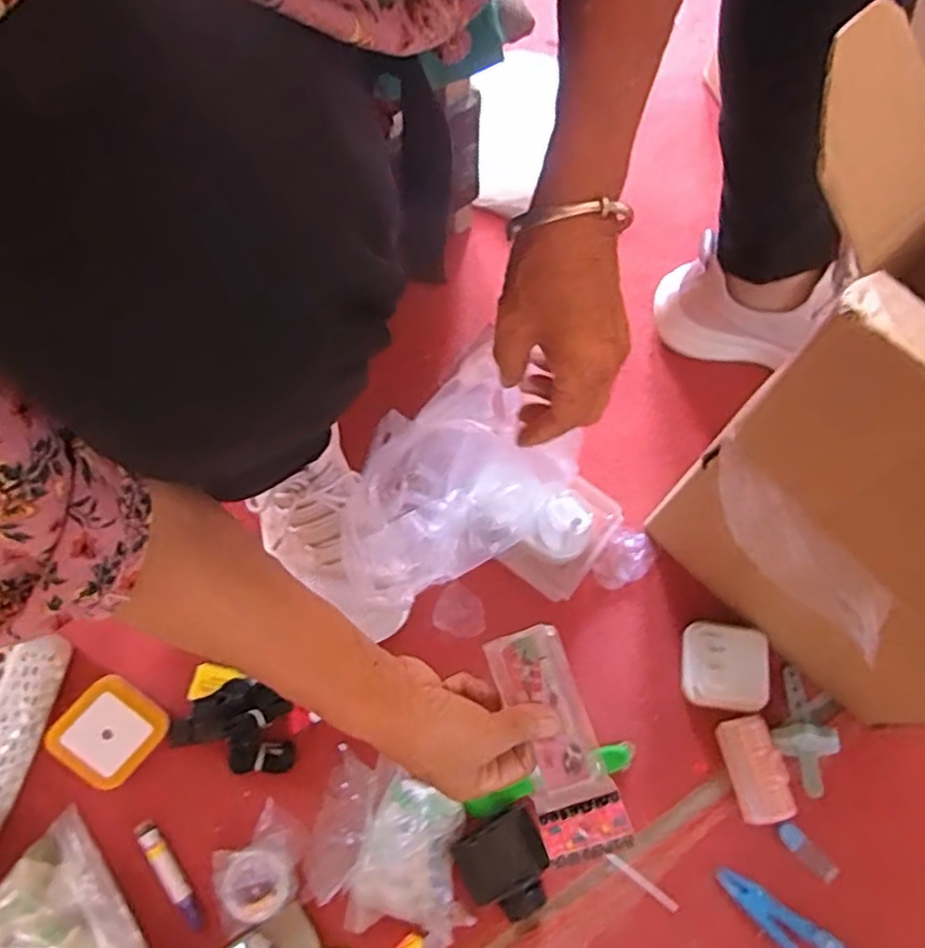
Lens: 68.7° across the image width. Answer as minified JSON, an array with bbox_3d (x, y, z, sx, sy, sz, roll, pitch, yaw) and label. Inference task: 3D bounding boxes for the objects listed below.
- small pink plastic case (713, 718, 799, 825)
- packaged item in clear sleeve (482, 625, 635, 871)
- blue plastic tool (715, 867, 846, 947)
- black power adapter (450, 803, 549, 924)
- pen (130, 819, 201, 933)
[{"bbox_3d":[0.215,0.217,0.499,0.033,0.028,0.070,-10,71,-3],"label":"small pink plastic case"},{"bbox_3d":[0.054,0.157,0.402,0.048,0.006,0.128,-21,71,7],"label":"packaged item in clear sleeve"},{"bbox_3d":[0.227,0.318,0.475,0.105,0.007,0.026,32,74,11],"label":"blue plastic tool"},{"bbox_3d":[0.030,0.275,0.475,0.060,0.028,0.062,-24,72,-8],"label":"black power adapter"},{"bbox_3d":[-0.207,0.283,0.477,0.016,0.013,0.079,-34,74,-11],"label":"pen"}]

